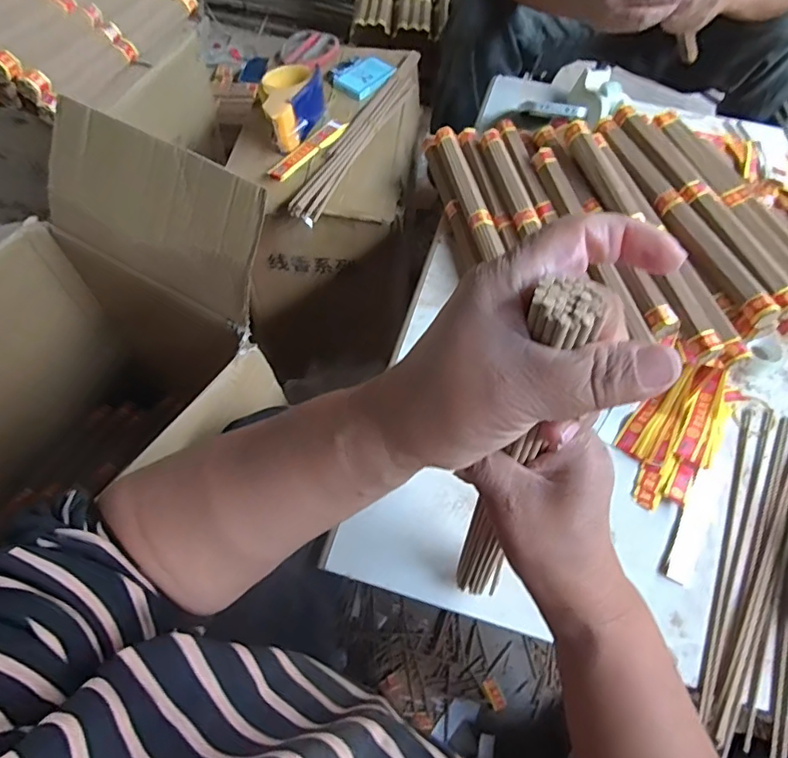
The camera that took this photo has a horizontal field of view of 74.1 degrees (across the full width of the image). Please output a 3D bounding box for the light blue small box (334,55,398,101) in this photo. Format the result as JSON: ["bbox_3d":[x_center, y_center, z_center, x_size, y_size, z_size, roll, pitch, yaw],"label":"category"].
[{"bbox_3d":[-0.045,-0.503,0.868,0.066,0.012,0.106,35,64,18],"label":"light blue small box"}]

